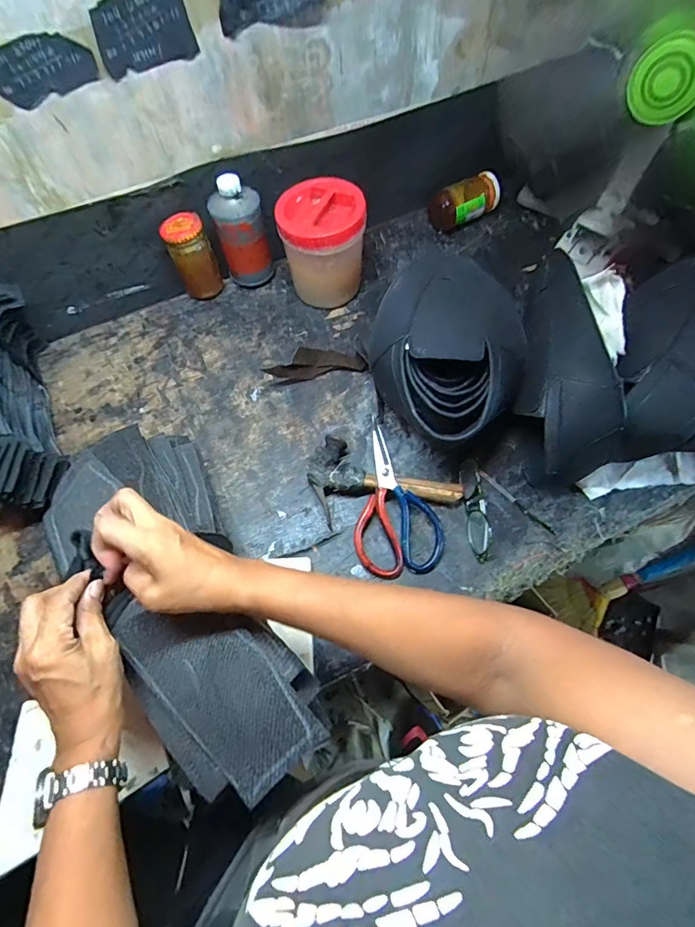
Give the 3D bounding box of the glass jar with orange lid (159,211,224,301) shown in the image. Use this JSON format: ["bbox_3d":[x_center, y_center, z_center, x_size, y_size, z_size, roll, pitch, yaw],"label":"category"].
[{"bbox_3d":[-0.231,-0.307,0.678,0.060,0.117,0.061,-1,66,2],"label":"glass jar with orange lid"}]

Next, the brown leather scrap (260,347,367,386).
[{"bbox_3d":[-0.045,-0.146,0.642,0.141,0.040,0.043,-13,66,-4],"label":"brown leather scrap"}]

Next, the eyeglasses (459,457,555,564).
[{"bbox_3d":[0.178,0.049,0.551,0.094,0.029,0.120,-25,68,-9],"label":"eyeglasses"}]

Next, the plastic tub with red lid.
[{"bbox_3d":[-0.037,-0.316,0.661,0.119,0.142,0.111,-12,66,-3],"label":"plastic tub with red lid"}]

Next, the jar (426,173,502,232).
[{"bbox_3d":[0.197,-0.443,0.755,0.114,0.061,0.062,-26,68,-9],"label":"jar"}]

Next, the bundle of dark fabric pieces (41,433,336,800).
[{"bbox_3d":[-0.173,0.117,0.433,0.149,0.077,0.390,-33,60,-12],"label":"bundle of dark fabric pieces"}]

